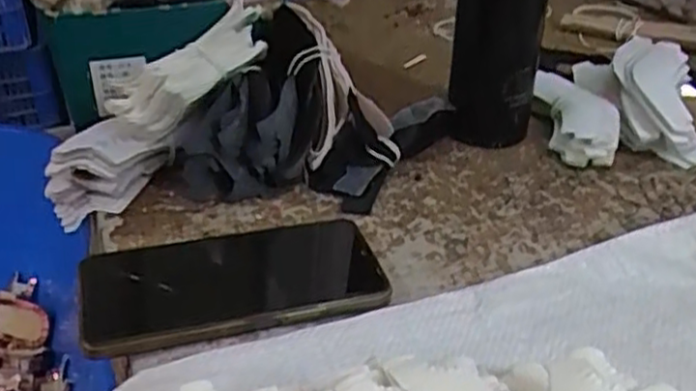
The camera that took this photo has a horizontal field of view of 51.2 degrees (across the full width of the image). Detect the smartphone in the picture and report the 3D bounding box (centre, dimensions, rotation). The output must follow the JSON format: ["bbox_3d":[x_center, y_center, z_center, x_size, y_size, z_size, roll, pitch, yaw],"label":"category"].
[{"bbox_3d":[-0.063,0.046,0.407,0.162,0.015,0.087,-9,33,-16],"label":"smartphone"}]

